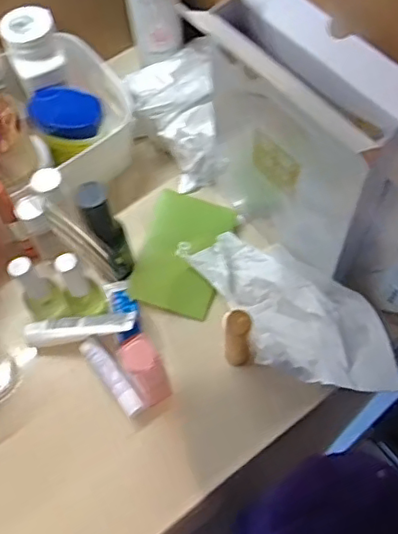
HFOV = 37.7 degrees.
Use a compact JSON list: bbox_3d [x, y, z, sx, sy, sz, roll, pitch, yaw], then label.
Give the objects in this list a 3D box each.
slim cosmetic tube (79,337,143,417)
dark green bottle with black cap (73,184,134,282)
[{"bbox_3d":[-0.067,0.082,0.445,0.016,0.014,0.070,-36,67,-15],"label":"slim cosmetic tube"},{"bbox_3d":[-0.069,-0.024,0.445,0.025,0.110,0.022,-20,64,-8],"label":"dark green bottle with black cap"}]

